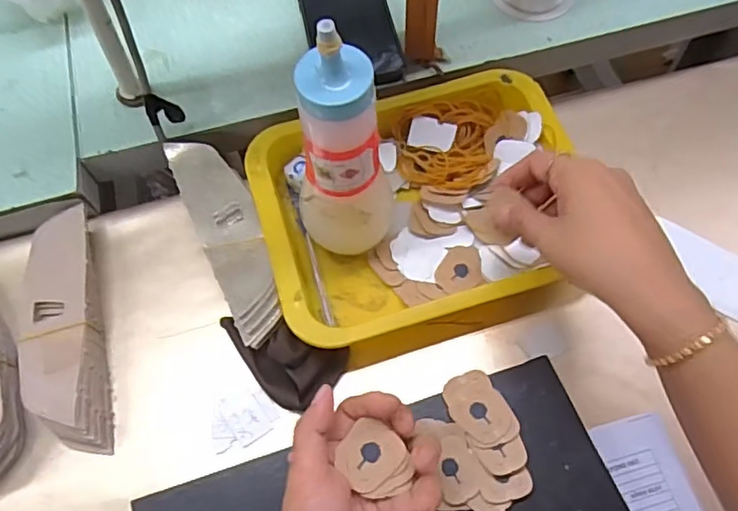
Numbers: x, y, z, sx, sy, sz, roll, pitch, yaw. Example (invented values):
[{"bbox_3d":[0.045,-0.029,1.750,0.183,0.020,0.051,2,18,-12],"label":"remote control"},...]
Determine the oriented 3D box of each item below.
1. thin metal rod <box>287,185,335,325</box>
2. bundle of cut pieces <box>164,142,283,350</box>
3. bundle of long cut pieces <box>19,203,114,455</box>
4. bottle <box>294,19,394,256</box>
[{"bbox_3d":[-0.047,-0.001,0.478,0.007,0.005,0.124,-16,68,-6],"label":"thin metal rod"},{"bbox_3d":[-0.109,-0.017,0.472,0.048,0.035,0.183,-25,69,-9],"label":"bundle of cut pieces"},{"bbox_3d":[-0.228,0.055,0.441,0.049,0.037,0.180,-14,67,-5],"label":"bundle of long cut pieces"},{"bbox_3d":[-0.017,-0.060,0.393,0.067,0.185,0.057,3,67,2],"label":"bottle"}]

